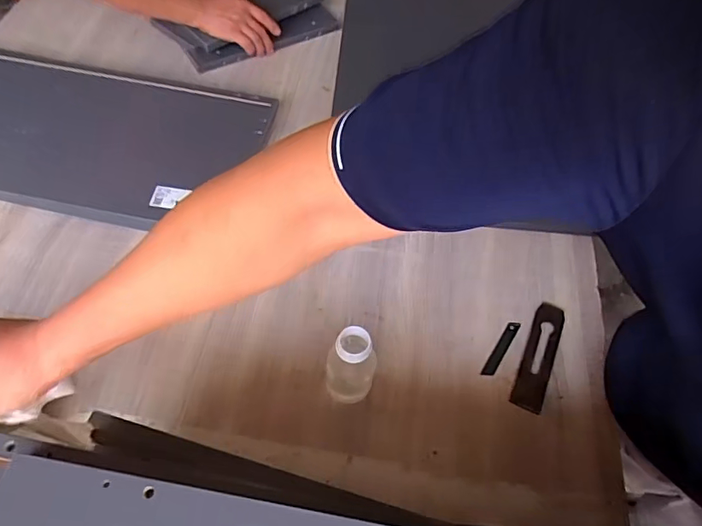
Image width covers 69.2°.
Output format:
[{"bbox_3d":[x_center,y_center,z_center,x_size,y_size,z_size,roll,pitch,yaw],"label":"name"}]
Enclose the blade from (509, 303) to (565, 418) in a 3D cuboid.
[{"bbox_3d":[0.267,0.129,0.719,0.043,0.011,0.167,23,61,11],"label":"blade"}]

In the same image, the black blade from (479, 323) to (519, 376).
[{"bbox_3d":[0.214,0.122,0.726,0.016,0.004,0.098,29,61,18],"label":"black blade"}]

